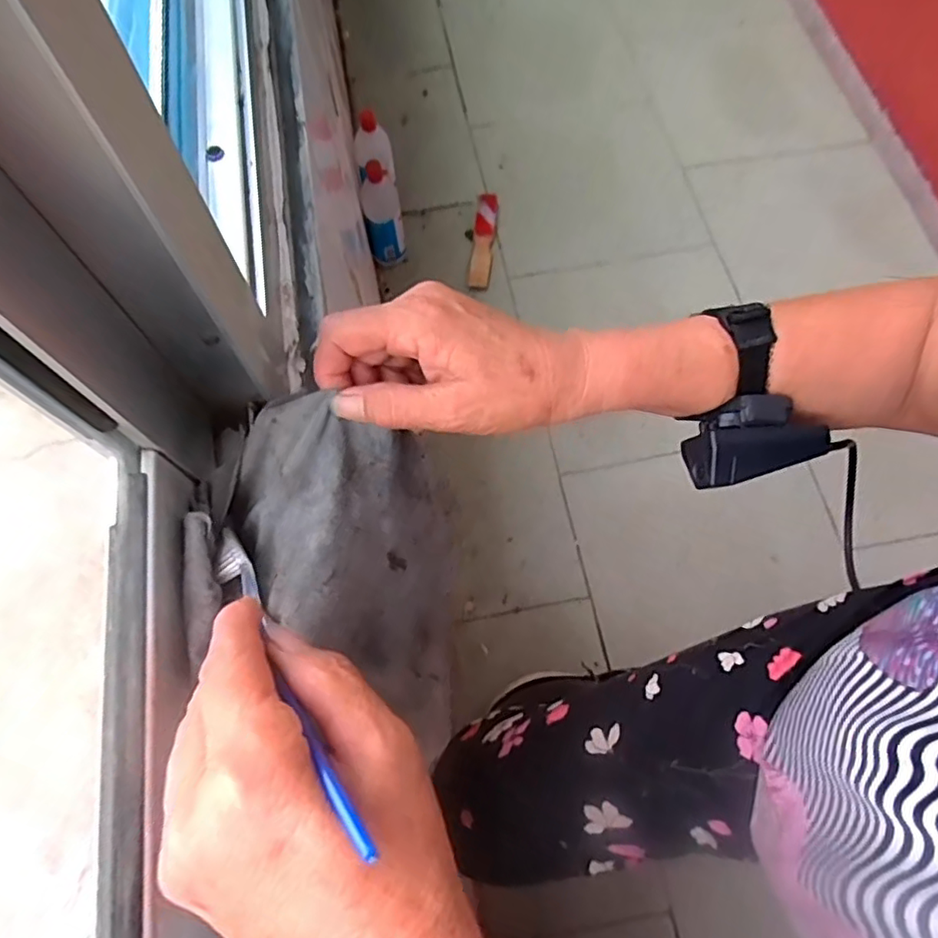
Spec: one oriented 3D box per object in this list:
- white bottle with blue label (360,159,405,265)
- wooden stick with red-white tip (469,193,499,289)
[{"bbox_3d":[-0.147,-0.435,1.026,0.064,0.172,0.078,-13,66,-5],"label":"white bottle with blue label"},{"bbox_3d":[0.028,-0.433,1.123,0.039,0.015,0.216,5,66,3],"label":"wooden stick with red-white tip"}]

